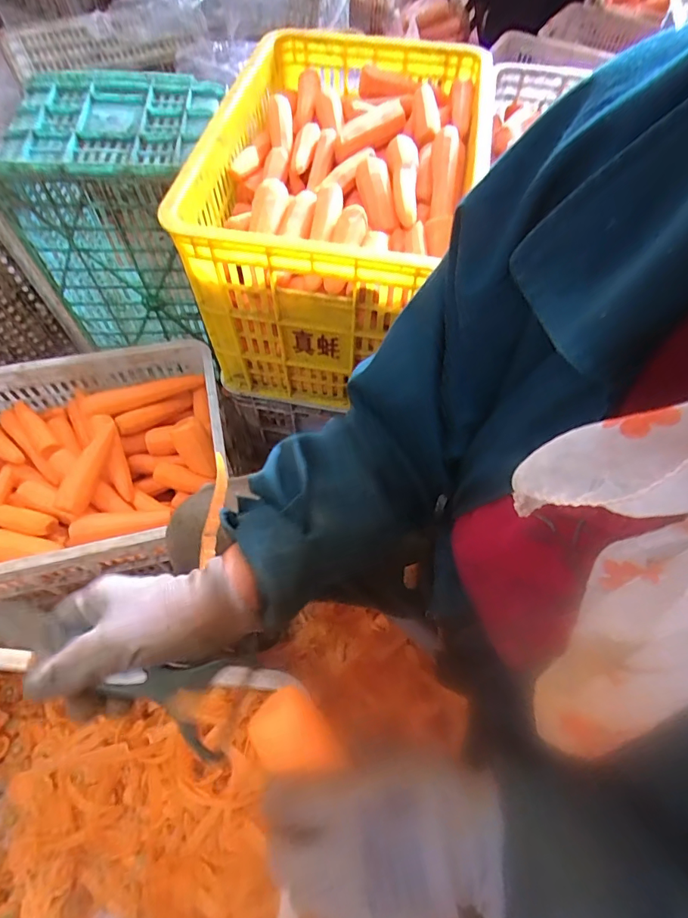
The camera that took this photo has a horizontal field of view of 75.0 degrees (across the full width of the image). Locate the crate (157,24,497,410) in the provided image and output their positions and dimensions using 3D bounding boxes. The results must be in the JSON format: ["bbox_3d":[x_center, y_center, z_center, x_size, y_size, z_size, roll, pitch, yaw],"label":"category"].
[{"bbox_3d":[0.004,-0.378,0.705,0.335,0.276,0.530,13,63,5],"label":"crate"}]

